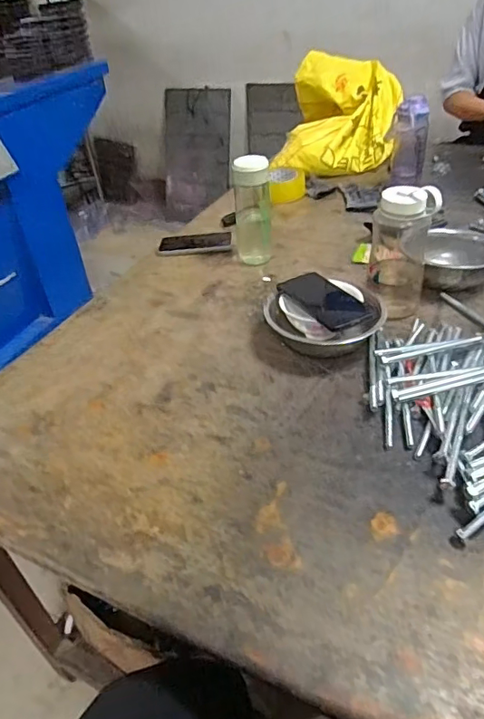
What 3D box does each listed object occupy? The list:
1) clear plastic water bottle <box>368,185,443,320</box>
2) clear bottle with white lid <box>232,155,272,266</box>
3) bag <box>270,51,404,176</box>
[{"bbox_3d":[0.255,-0.175,0.831,0.088,0.204,0.081,2,39,11],"label":"clear plastic water bottle"},{"bbox_3d":[0.022,-0.285,1.005,0.070,0.195,0.058,-5,38,3],"label":"clear bottle with white lid"},{"bbox_3d":[0.275,-0.689,1.444,0.300,0.222,0.399,8,41,18],"label":"bag"}]

